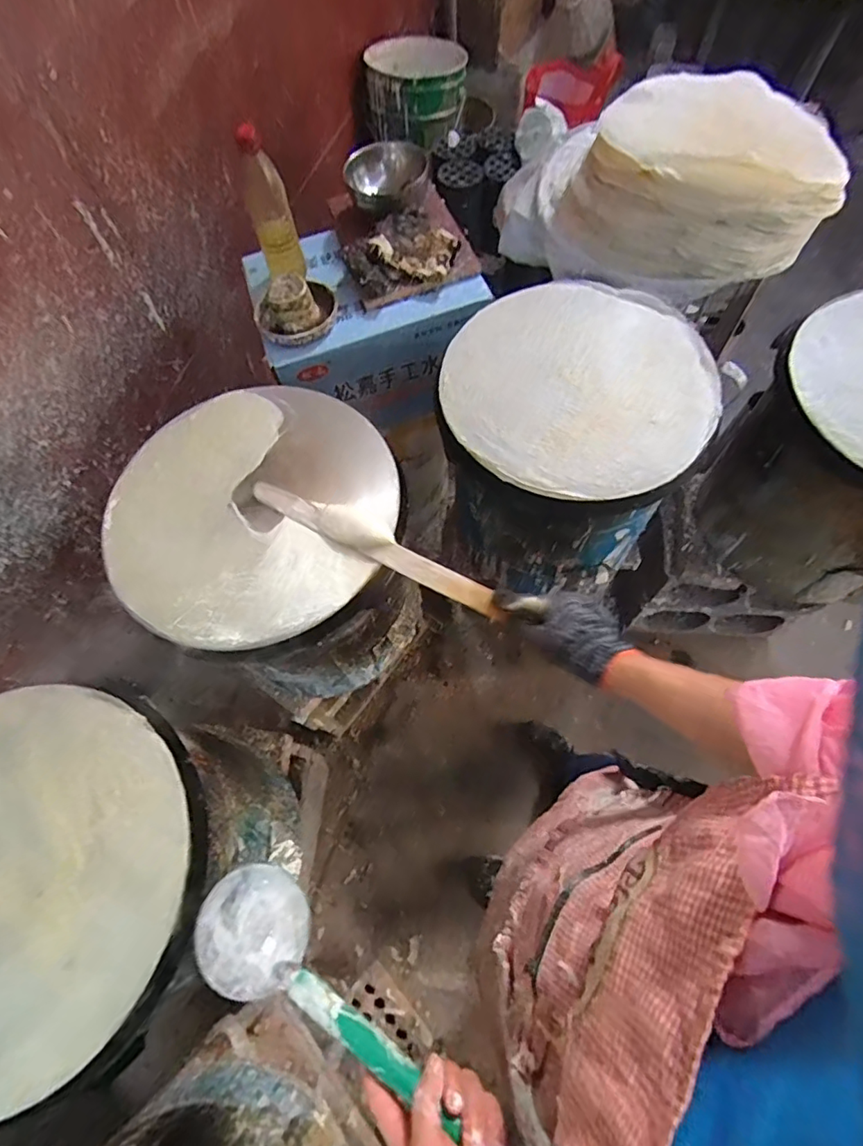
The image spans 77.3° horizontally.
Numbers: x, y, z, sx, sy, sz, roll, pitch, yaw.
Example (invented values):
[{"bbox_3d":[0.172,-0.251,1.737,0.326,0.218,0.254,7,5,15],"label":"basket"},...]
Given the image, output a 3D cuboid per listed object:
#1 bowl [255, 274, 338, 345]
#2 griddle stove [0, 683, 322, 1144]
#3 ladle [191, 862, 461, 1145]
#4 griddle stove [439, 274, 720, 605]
[{"bbox_3d":[-0.224,-0.442,0.883,0.137,0.071,0.115,-23,68,-8],"label":"bowl"},{"bbox_3d":[-0.408,0.374,0.716,0.401,0.399,0.386,8,67,6],"label":"griddle stove"},{"bbox_3d":[-0.048,0.349,0.413,0.325,0.070,0.075,25,69,24],"label":"ladle"},{"bbox_3d":[0.222,-0.201,0.924,0.392,0.377,0.397,17,68,9],"label":"griddle stove"}]

